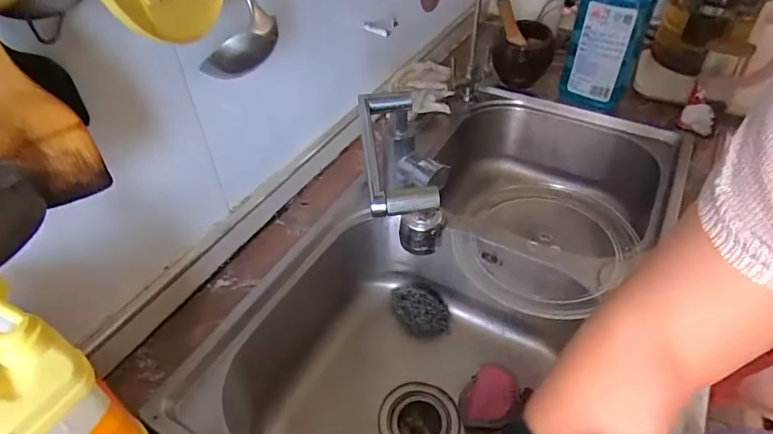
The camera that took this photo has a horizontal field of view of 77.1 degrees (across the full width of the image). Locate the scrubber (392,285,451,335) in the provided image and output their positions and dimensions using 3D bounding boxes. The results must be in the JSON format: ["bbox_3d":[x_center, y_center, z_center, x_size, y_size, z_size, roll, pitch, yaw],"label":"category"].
[{"bbox_3d":[0.053,0.141,0.754,0.088,0.044,0.068,0,44,1],"label":"scrubber"}]

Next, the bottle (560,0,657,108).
[{"bbox_3d":[0.368,-0.323,0.790,0.113,0.275,0.062,18,47,19],"label":"bottle"}]

